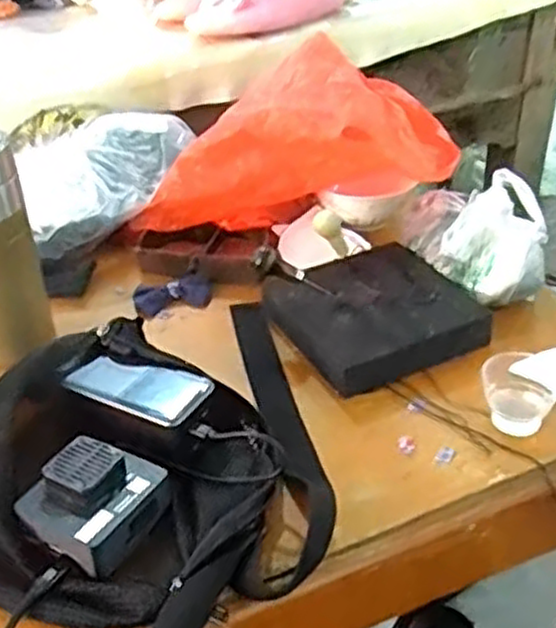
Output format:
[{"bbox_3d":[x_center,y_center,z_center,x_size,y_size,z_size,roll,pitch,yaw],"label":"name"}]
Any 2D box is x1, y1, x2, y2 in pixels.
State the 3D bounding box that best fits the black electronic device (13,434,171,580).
[{"bbox_3d":[-0.118,0.120,0.503,0.075,0.039,0.079,20,41,29],"label":"black electronic device"}]

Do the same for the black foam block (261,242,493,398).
[{"bbox_3d":[0.082,-0.003,0.676,0.155,0.030,0.145,-16,37,-18],"label":"black foam block"}]

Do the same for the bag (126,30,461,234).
[{"bbox_3d":[0.001,-0.171,0.784,0.311,0.122,0.142,-17,33,14],"label":"bag"}]

